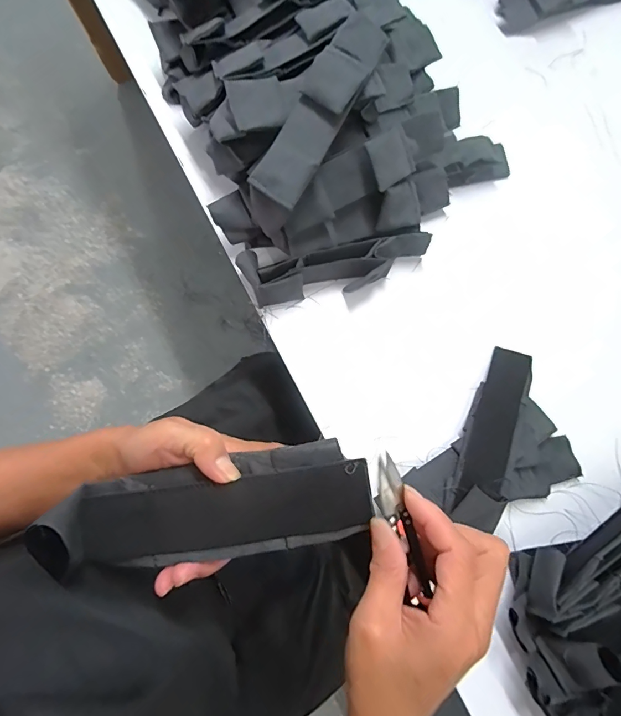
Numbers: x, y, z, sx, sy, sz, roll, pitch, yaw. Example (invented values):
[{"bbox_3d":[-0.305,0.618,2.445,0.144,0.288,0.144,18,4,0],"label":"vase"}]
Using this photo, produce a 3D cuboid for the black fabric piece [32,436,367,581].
[{"bbox_3d":[-0.059,0.088,0.240,0.185,0.030,0.053,-11,78,4],"label":"black fabric piece"}]

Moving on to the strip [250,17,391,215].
[{"bbox_3d":[0.009,-0.225,0.373,0.048,0.026,0.185,28,79,5],"label":"strip"}]

